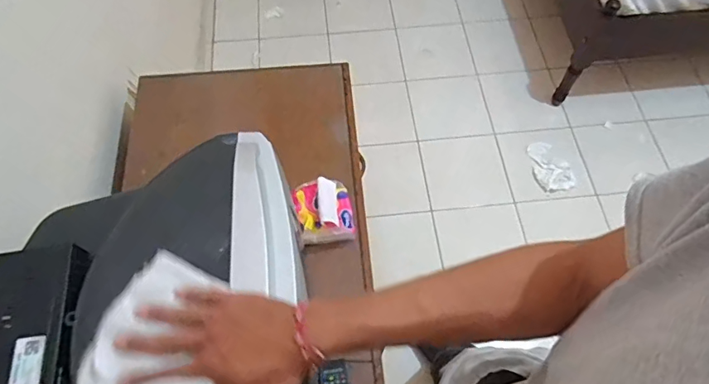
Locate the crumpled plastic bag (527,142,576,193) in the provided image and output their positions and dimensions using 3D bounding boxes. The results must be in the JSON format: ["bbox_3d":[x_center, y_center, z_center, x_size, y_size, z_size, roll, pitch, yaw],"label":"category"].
[{"bbox_3d":[0.703,-0.094,1.760,0.134,0.026,0.193,-12,65,-4],"label":"crumpled plastic bag"}]

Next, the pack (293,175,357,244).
[{"bbox_3d":[-0.056,0.033,0.893,0.102,0.051,0.106,-11,62,-6],"label":"pack"}]

